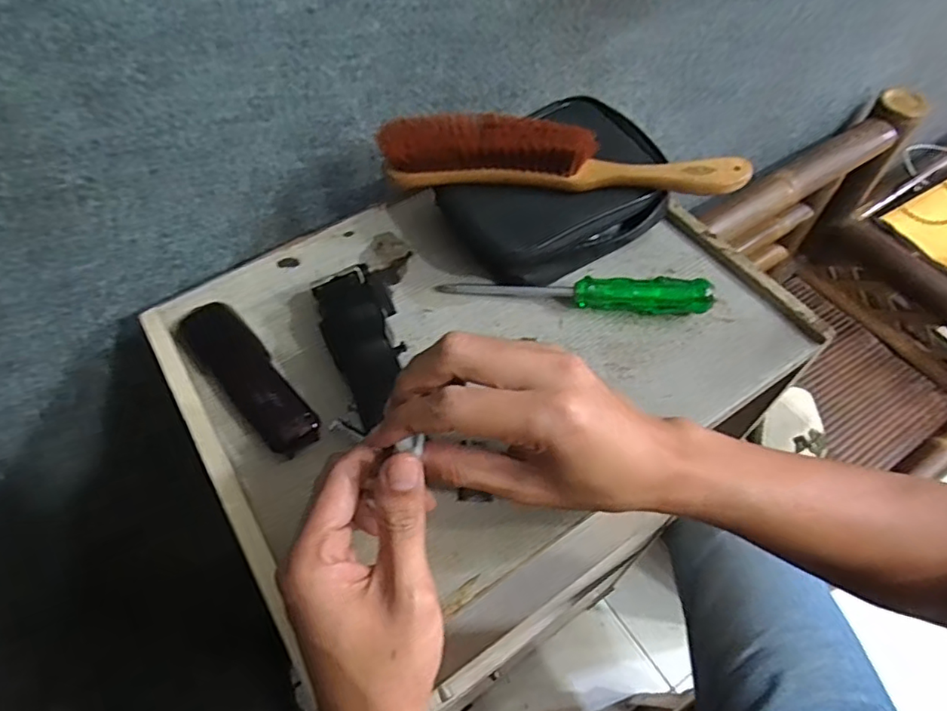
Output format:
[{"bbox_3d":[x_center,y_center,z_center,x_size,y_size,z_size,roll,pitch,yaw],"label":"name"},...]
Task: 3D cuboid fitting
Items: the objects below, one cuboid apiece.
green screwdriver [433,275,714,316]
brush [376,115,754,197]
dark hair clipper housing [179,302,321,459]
[{"bbox_3d":[0.072,-0.047,0.420,0.189,0.023,0.019,5,57,6],"label":"green screwdriver"},{"bbox_3d":[0.066,-0.144,0.420,0.257,0.035,0.040,3,57,4],"label":"brush"},{"bbox_3d":[-0.156,0.009,0.394,0.039,0.019,0.141,-37,63,-21],"label":"dark hair clipper housing"}]

